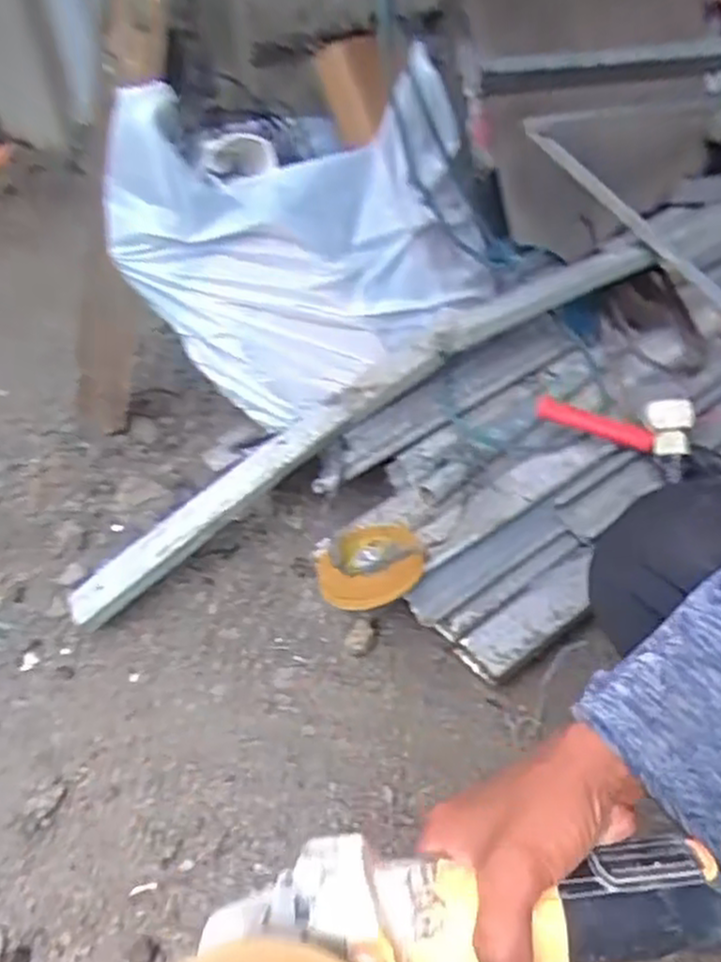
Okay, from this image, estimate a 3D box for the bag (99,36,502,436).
[{"bbox_3d":[-0.049,-0.284,0.891,0.416,0.295,0.218,-30,47,-27],"label":"bag"}]

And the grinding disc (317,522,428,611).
[{"bbox_3d":[0.011,0.079,0.759,0.106,0.026,0.121,-5,41,0],"label":"grinding disc"}]

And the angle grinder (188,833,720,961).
[{"bbox_3d":[0.037,0.220,0.367,0.284,0.090,0.095,-7,11,-17],"label":"angle grinder"}]

